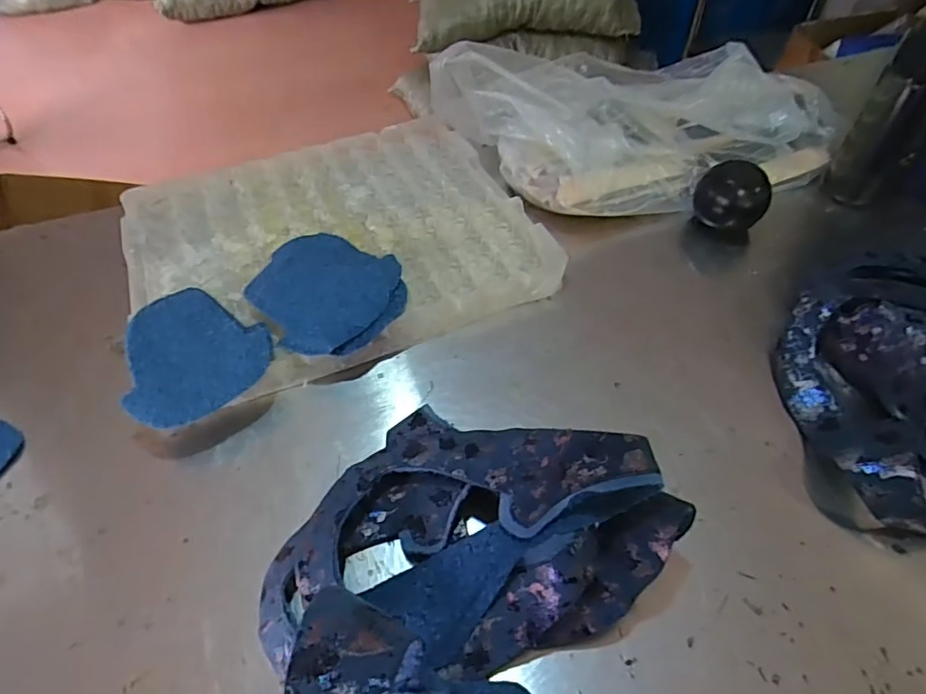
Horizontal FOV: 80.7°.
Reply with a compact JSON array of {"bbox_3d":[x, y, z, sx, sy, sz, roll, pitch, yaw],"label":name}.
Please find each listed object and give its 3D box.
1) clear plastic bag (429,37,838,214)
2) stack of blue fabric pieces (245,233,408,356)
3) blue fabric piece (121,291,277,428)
[{"bbox_3d":[0.231,-0.320,0.729,0.483,0.114,0.310,-18,53,-12],"label":"clear plastic bag"},{"bbox_3d":[-0.142,-0.058,0.559,0.164,0.010,0.151,20,51,20],"label":"stack of blue fabric pieces"},{"bbox_3d":[-0.261,0.007,0.505,0.157,0.014,0.128,26,56,20],"label":"blue fabric piece"}]

